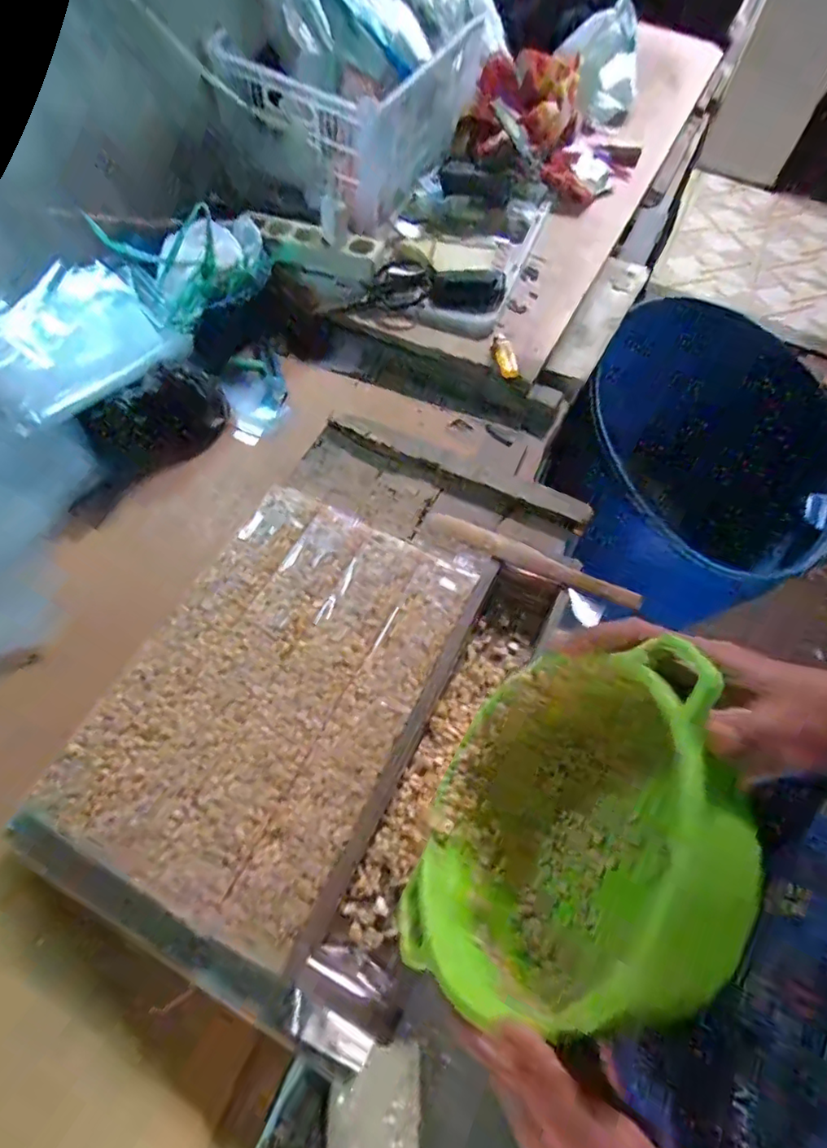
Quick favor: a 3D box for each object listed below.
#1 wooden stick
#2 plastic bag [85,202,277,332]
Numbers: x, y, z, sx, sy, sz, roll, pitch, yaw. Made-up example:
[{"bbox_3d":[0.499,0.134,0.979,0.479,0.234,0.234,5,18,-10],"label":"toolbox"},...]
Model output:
[{"bbox_3d":[0.119,-0.016,0.562,0.221,0.018,0.023,24,64,9],"label":"wooden stick"},{"bbox_3d":[-0.279,-0.424,0.740,0.199,0.092,0.142,-36,70,-19],"label":"plastic bag"}]

